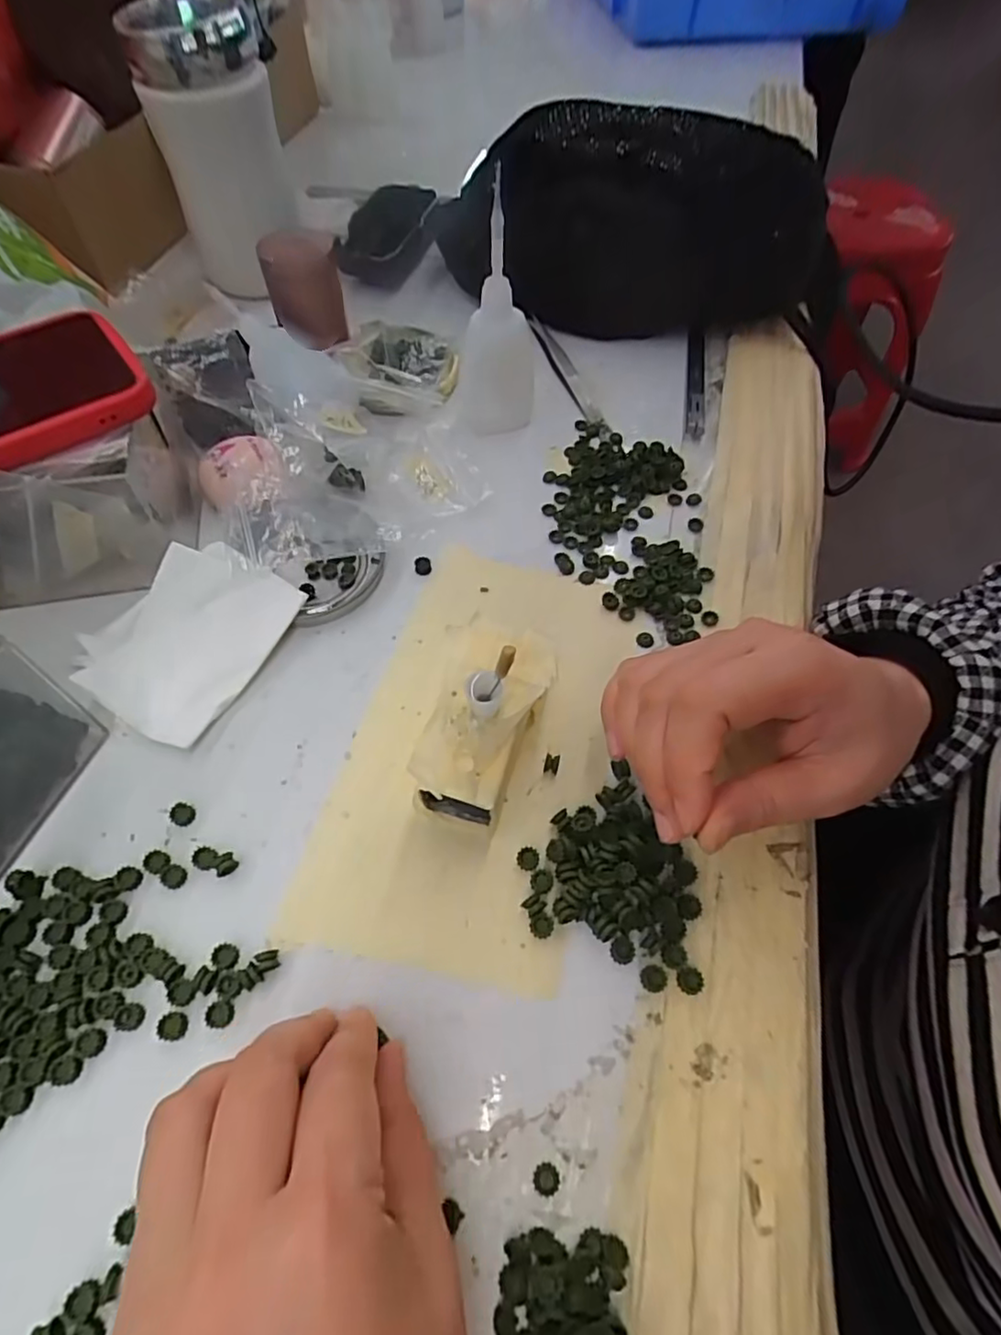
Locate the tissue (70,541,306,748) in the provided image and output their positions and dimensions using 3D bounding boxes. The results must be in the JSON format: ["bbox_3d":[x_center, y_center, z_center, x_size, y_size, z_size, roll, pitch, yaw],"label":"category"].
[{"bbox_3d":[-0.142,-0.015,0.283,0.068,0.026,0.088,31,63,16],"label":"tissue"}]

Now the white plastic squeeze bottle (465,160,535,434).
[{"bbox_3d":[0.000,-0.185,0.339,0.041,0.106,0.034,5,59,1],"label":"white plastic squeeze bottle"}]

